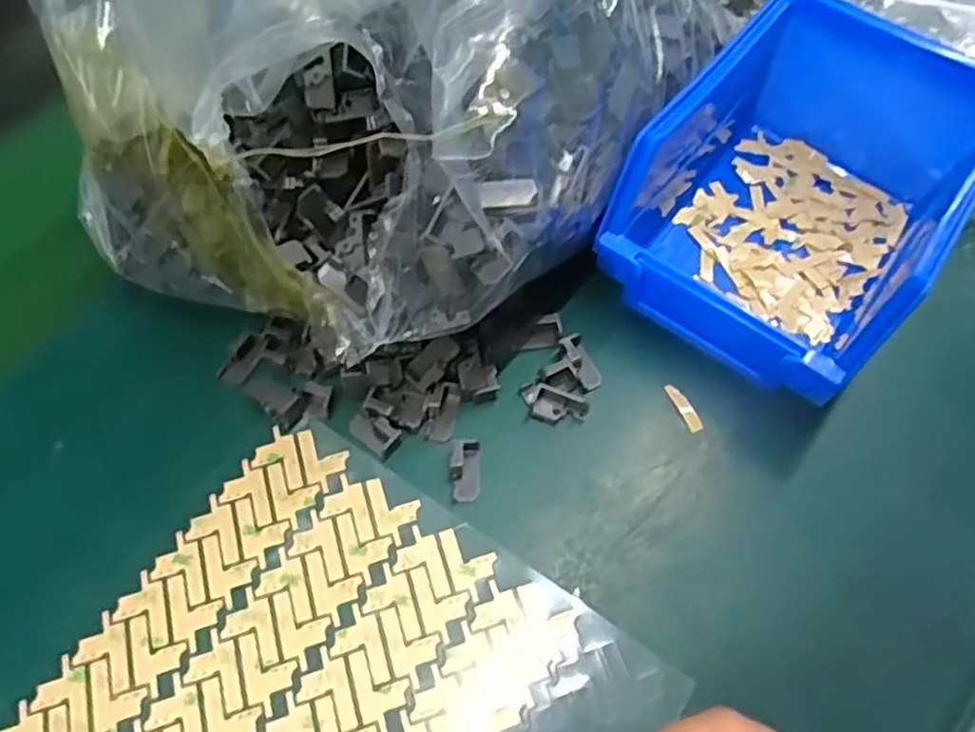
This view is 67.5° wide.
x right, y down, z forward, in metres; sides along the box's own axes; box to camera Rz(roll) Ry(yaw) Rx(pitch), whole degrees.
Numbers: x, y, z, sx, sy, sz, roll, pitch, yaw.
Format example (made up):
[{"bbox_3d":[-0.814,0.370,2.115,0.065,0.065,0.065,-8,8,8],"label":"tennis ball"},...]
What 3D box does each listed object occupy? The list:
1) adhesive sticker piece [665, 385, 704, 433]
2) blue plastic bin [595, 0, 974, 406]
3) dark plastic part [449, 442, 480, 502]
[{"bbox_3d":[0.077,0.016,0.284,0.006,0.004,0.021,-26,66,-3],"label":"adhesive sticker piece"},{"bbox_3d":[0.121,-0.069,0.291,0.110,0.068,0.139,33,67,17],"label":"blue plastic bin"},{"bbox_3d":[-0.008,0.037,0.265,0.010,0.011,0.021,-1,61,0],"label":"dark plastic part"}]

